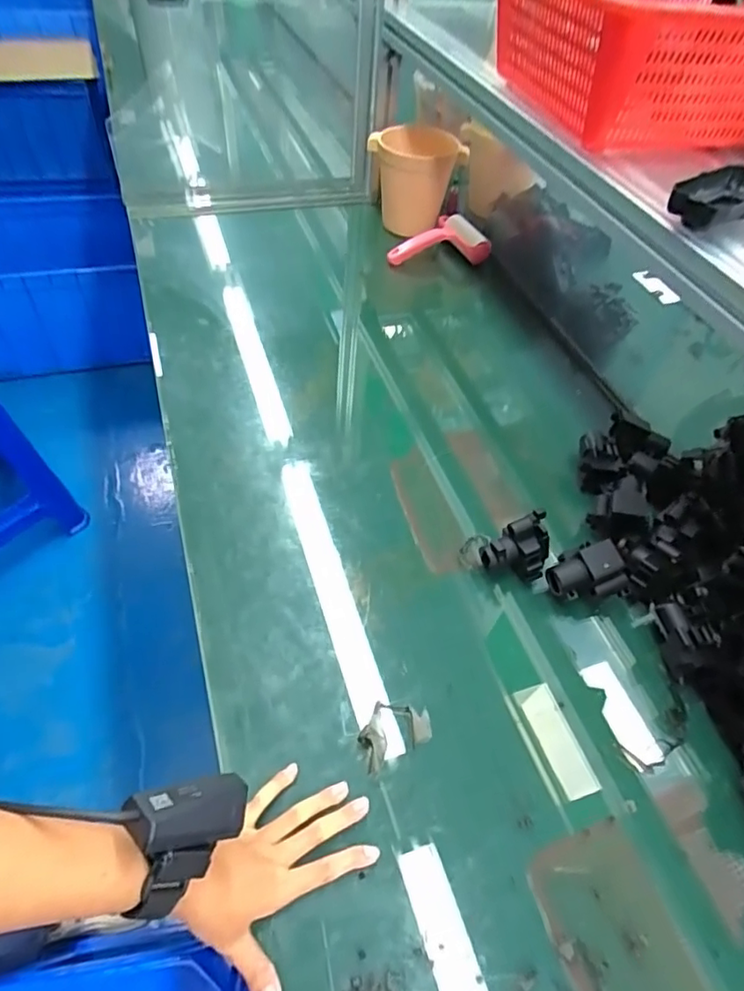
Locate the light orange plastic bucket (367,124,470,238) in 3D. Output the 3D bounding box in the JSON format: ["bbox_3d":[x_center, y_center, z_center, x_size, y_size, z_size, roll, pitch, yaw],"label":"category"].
[{"bbox_3d":[0.072,-0.553,0.996,0.147,0.143,0.149,3,52,-4],"label":"light orange plastic bucket"}]

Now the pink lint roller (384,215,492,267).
[{"bbox_3d":[0.111,-0.445,0.977,0.178,0.049,0.089,-6,53,-11],"label":"pink lint roller"}]

